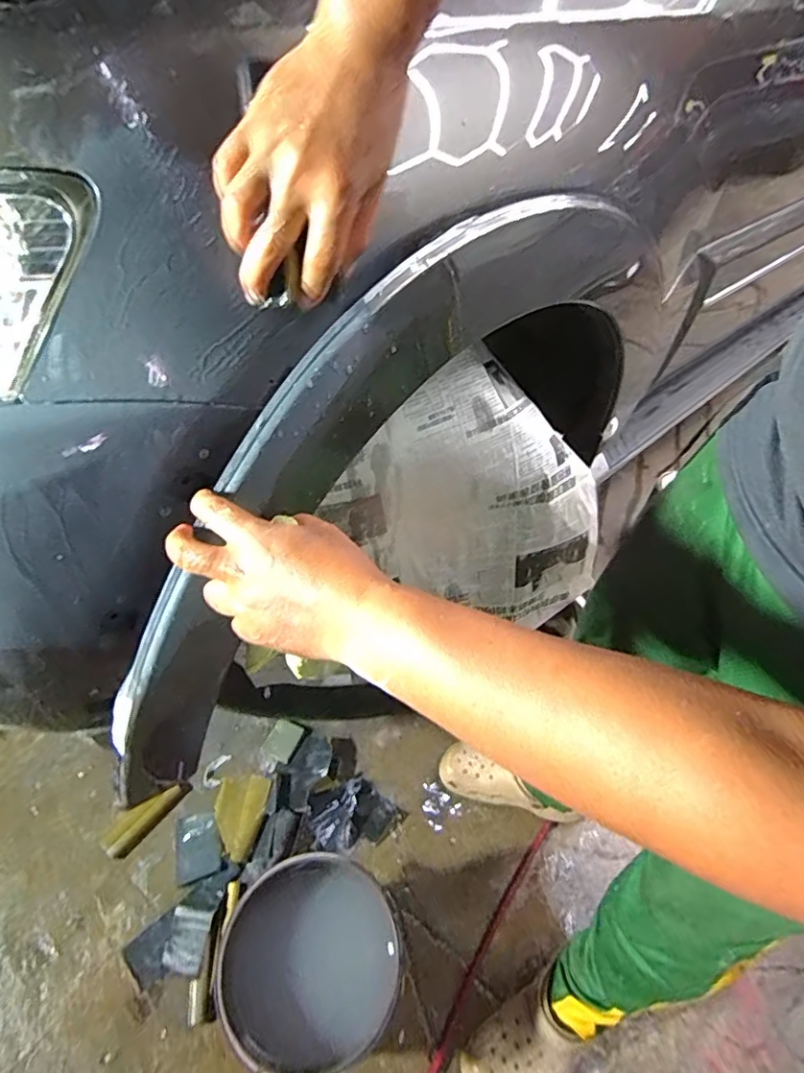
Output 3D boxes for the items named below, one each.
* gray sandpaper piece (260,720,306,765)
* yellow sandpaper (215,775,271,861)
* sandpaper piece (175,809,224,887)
[{"bbox_3d":[-0.238,0.409,1.108,0.062,0.007,0.078,20,47,13],"label":"gray sandpaper piece"},{"bbox_3d":[-0.295,0.504,0.998,0.088,0.017,0.143,6,45,-2],"label":"yellow sandpaper"},{"bbox_3d":[-0.359,0.544,0.972,0.076,0.004,0.112,-17,43,-11],"label":"sandpaper piece"}]

